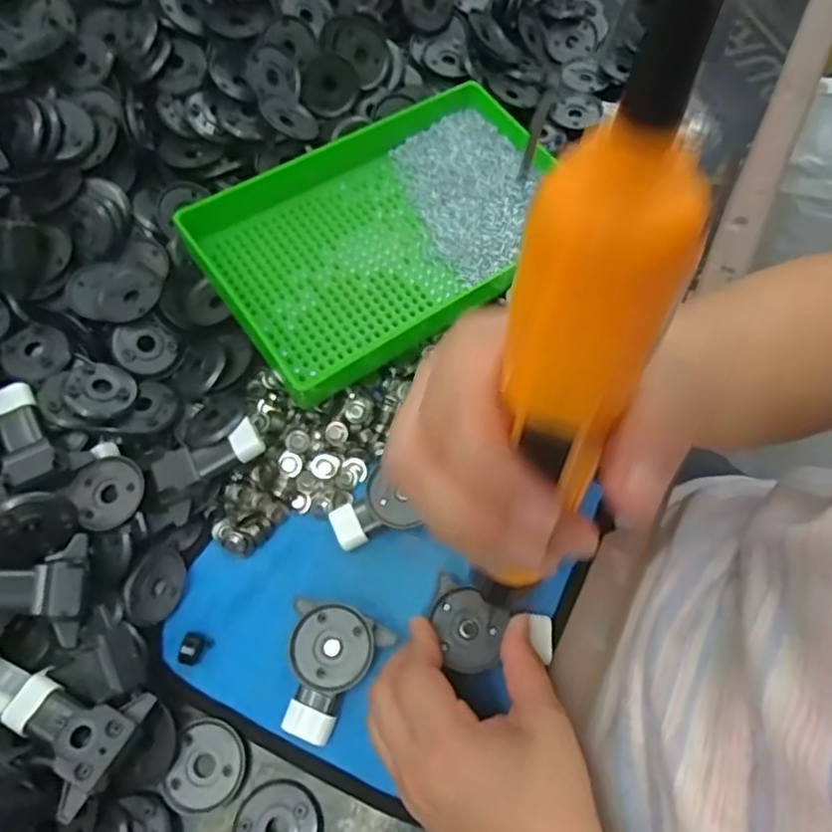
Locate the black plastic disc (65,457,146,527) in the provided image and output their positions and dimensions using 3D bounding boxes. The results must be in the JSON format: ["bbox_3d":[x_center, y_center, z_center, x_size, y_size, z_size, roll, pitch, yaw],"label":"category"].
[{"bbox_3d":[-0.176,0.042,0.366,0.039,0.004,0.041,0,65,0],"label":"black plastic disc"}]

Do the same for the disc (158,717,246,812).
[{"bbox_3d":[-0.108,0.180,0.328,0.039,0.004,0.041,0,65,0],"label":"disc"}]

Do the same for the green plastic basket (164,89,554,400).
[{"bbox_3d":[-0.017,-0.133,0.428,0.241,0.038,0.167,-34,70,-14],"label":"green plastic basket"}]

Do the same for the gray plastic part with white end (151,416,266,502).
[{"bbox_3d":[-0.120,0.025,0.371,0.062,0.013,0.025,-27,68,-11],"label":"gray plastic part with white end"}]

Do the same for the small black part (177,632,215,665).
[{"bbox_3d":[-0.120,0.126,0.346,0.013,0.014,0.016,17,67,8],"label":"small black part"}]

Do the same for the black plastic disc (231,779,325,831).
[{"bbox_3d":[-0.067,0.203,0.314,0.042,0.004,0.041,23,52,7],"label":"black plastic disc"}]

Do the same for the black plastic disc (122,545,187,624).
[{"bbox_3d":[-0.147,0.097,0.363,0.040,0.008,0.039,-47,54,-10],"label":"black plastic disc"}]

